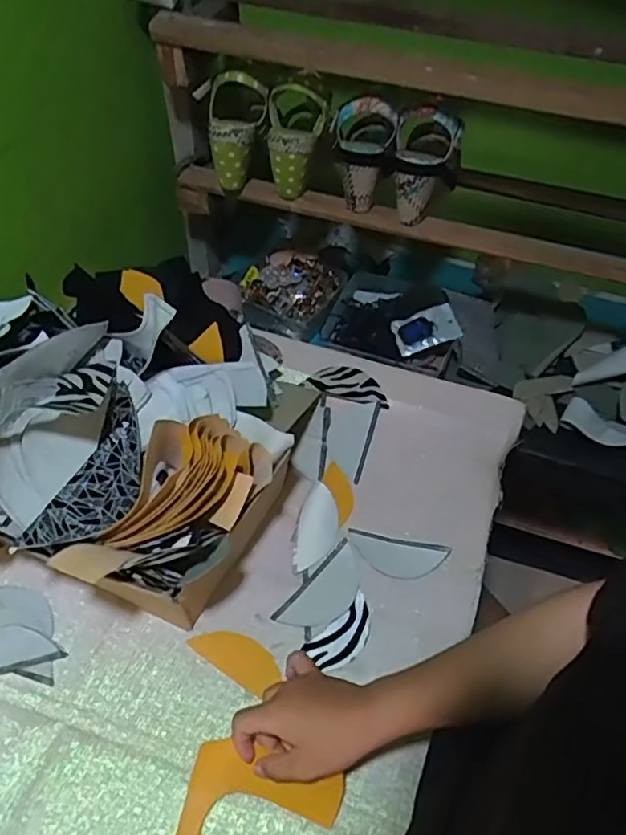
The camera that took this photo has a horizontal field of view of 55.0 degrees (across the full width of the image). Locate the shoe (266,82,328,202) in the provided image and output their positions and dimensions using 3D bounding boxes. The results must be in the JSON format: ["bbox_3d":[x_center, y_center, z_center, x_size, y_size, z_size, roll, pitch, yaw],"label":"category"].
[{"bbox_3d":[-0.021,-0.361,0.796,0.079,0.137,0.071,3,51,0],"label":"shoe"}]

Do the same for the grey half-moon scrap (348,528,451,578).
[{"bbox_3d":[0.089,0.147,0.638,0.104,0.006,0.044,10,51,7],"label":"grey half-moon scrap"}]

